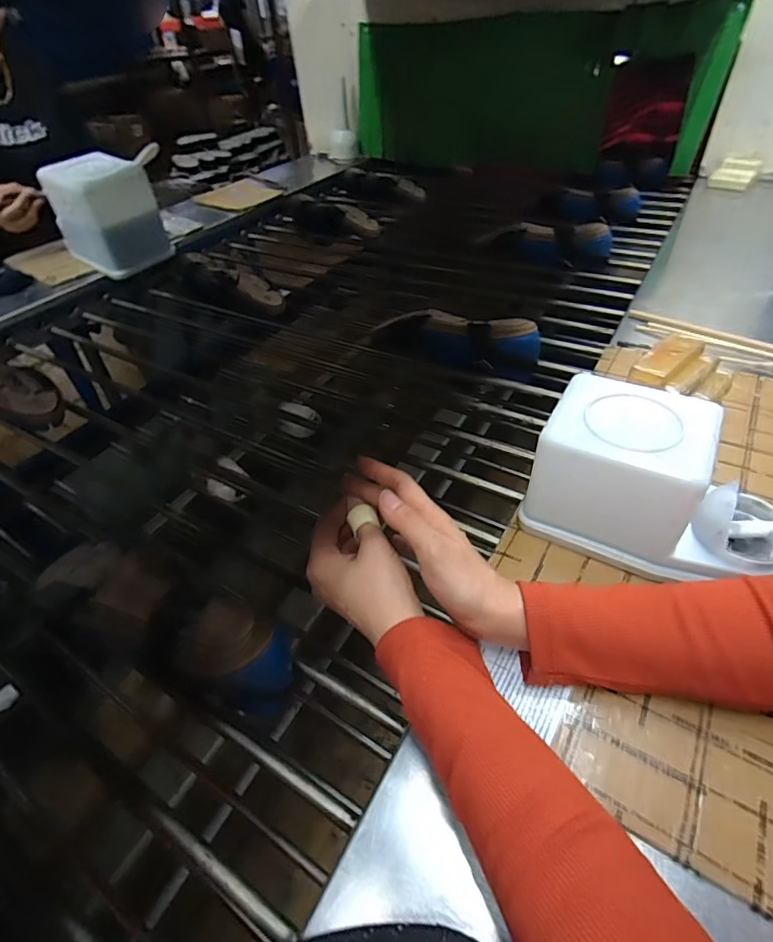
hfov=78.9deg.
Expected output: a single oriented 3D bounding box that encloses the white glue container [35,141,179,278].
[{"bbox_3d":[-0.536,-0.498,0.910,0.169,0.173,0.141,22,50,26],"label":"white glue container"}]

